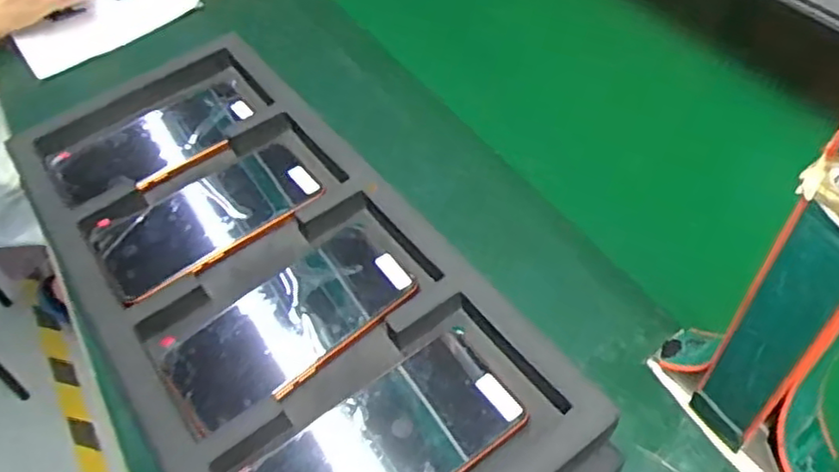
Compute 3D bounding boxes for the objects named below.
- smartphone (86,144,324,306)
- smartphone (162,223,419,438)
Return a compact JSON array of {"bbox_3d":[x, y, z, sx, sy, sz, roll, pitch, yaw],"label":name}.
[{"bbox_3d":[-0.162,-0.019,0.512,0.160,0.014,0.092,-33,55,-20],"label":"smartphone"},{"bbox_3d":[-0.087,0.055,0.443,0.164,0.015,0.082,-34,56,-20],"label":"smartphone"}]

